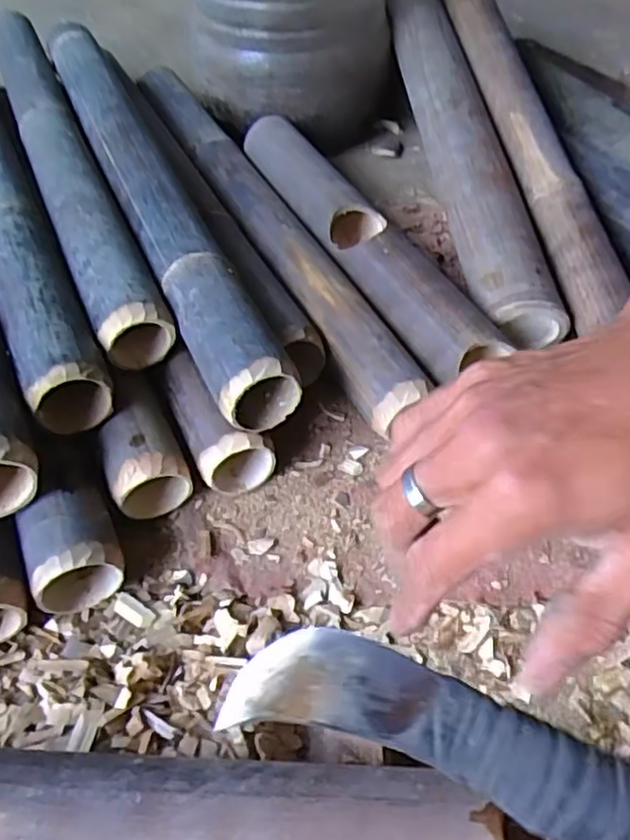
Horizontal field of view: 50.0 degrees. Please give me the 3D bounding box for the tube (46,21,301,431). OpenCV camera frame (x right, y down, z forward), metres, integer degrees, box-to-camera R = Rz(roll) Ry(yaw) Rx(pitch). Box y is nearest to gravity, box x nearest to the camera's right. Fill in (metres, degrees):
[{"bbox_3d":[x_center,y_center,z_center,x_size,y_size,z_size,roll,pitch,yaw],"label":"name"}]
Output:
[{"bbox_3d":[-0.174,-0.242,0.659,0.071,0.064,0.654,-20,55,-17],"label":"tube"}]

